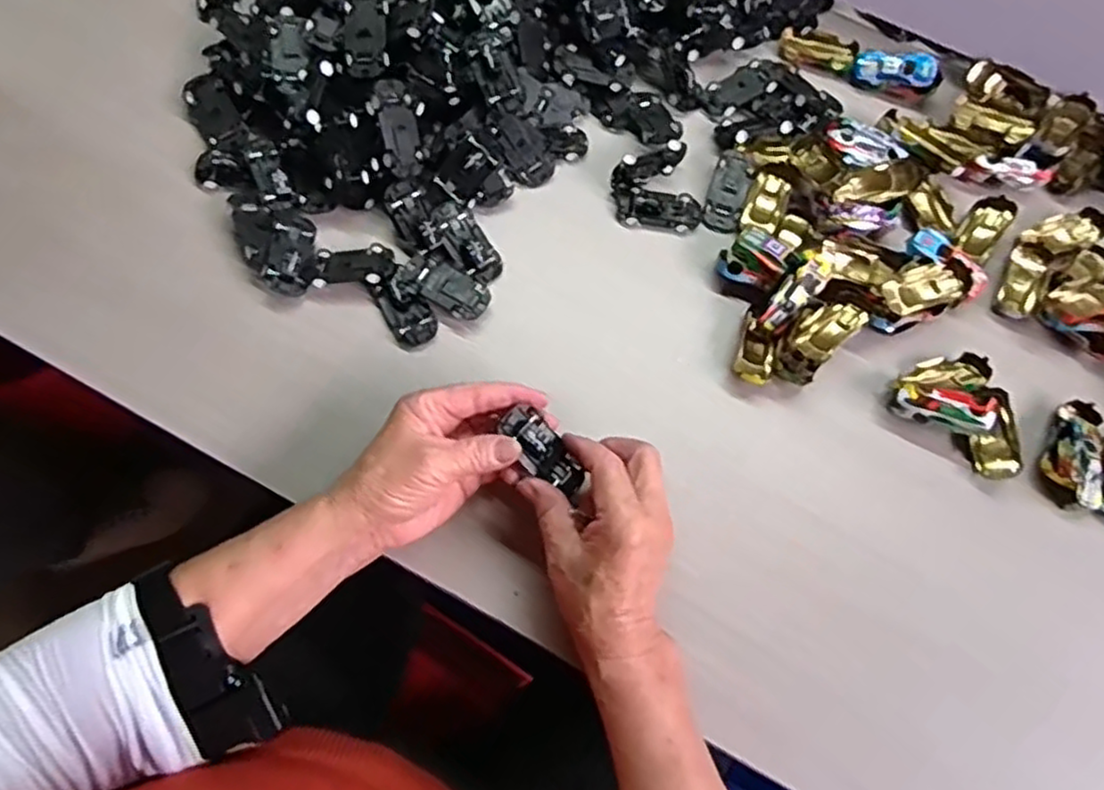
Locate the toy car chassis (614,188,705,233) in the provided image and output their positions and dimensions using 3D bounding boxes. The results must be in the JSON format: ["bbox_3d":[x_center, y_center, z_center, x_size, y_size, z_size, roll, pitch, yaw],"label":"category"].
[{"bbox_3d":[0.083,-0.143,0.540,0.067,0.011,0.030,6,70,-1],"label":"toy car chassis"}]

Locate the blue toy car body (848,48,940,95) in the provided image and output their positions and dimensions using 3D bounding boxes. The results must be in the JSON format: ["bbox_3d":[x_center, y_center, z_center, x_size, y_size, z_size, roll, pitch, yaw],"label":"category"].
[{"bbox_3d":[0.290,-0.270,0.589,0.067,0.017,0.032,7,70,0],"label":"blue toy car body"}]

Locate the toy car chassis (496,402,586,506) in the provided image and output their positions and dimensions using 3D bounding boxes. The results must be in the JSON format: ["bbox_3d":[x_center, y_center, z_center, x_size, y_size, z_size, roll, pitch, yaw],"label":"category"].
[{"bbox_3d":[-0.003,0.037,0.432,0.028,0.013,0.067,-44,106,-11],"label":"toy car chassis"}]

